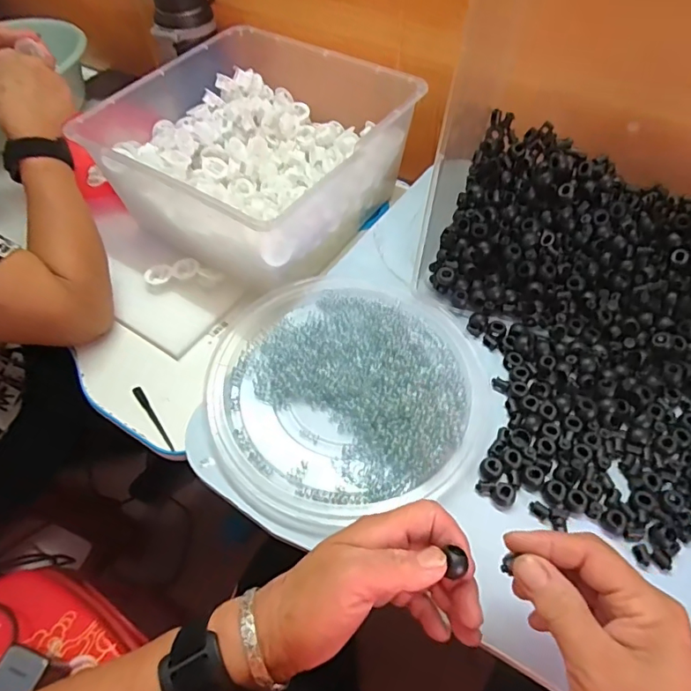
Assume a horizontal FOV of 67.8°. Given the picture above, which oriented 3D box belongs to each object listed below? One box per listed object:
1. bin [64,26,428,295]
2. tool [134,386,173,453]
[{"bbox_3d":[-0.110,-0.236,0.630,0.296,0.130,0.293,31,61,22],"label":"bin"},{"bbox_3d":[-0.192,0.074,0.518,0.010,0.008,0.086,-32,59,-20],"label":"tool"}]

